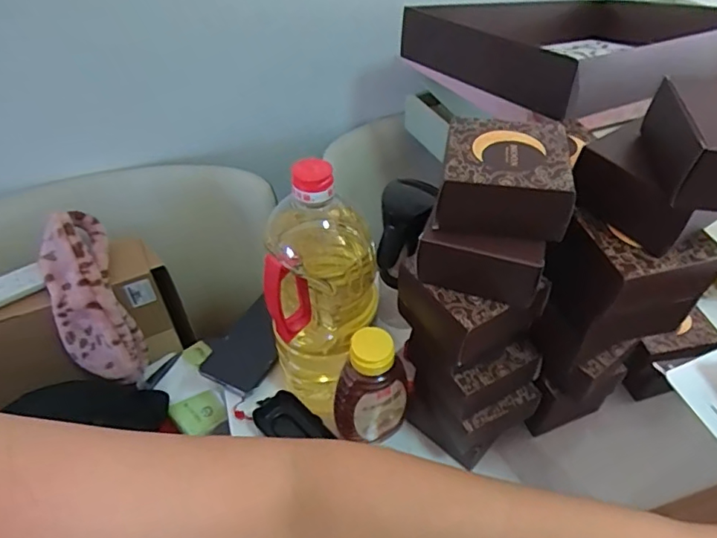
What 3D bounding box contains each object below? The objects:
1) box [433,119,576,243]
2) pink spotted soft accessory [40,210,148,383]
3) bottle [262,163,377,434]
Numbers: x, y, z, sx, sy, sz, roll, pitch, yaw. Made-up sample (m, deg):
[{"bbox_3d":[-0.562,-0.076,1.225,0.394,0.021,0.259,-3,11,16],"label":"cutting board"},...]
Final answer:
[{"bbox_3d":[0.110,-0.069,0.401,0.090,0.047,0.088,9,47,9],"label":"box"},{"bbox_3d":[-0.345,0.044,0.682,0.085,0.237,0.083,-19,10,-17],"label":"pink spotted soft accessory"},{"bbox_3d":[-0.034,0.022,0.521,0.105,0.275,0.097,-16,48,-14],"label":"bottle"}]

